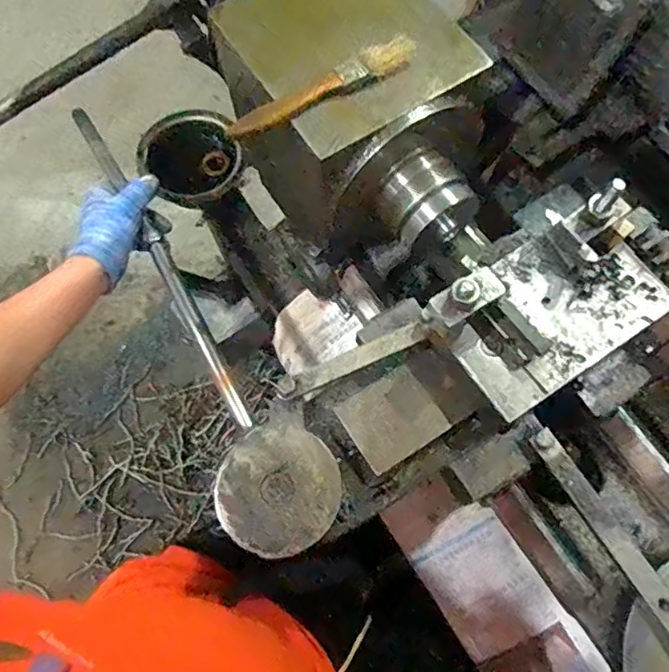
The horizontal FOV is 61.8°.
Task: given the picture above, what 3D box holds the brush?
[{"bbox_3d":[-0.009,-0.180,0.405,0.144,0.015,0.021,-26,73,-8],"label":"brush"}]

